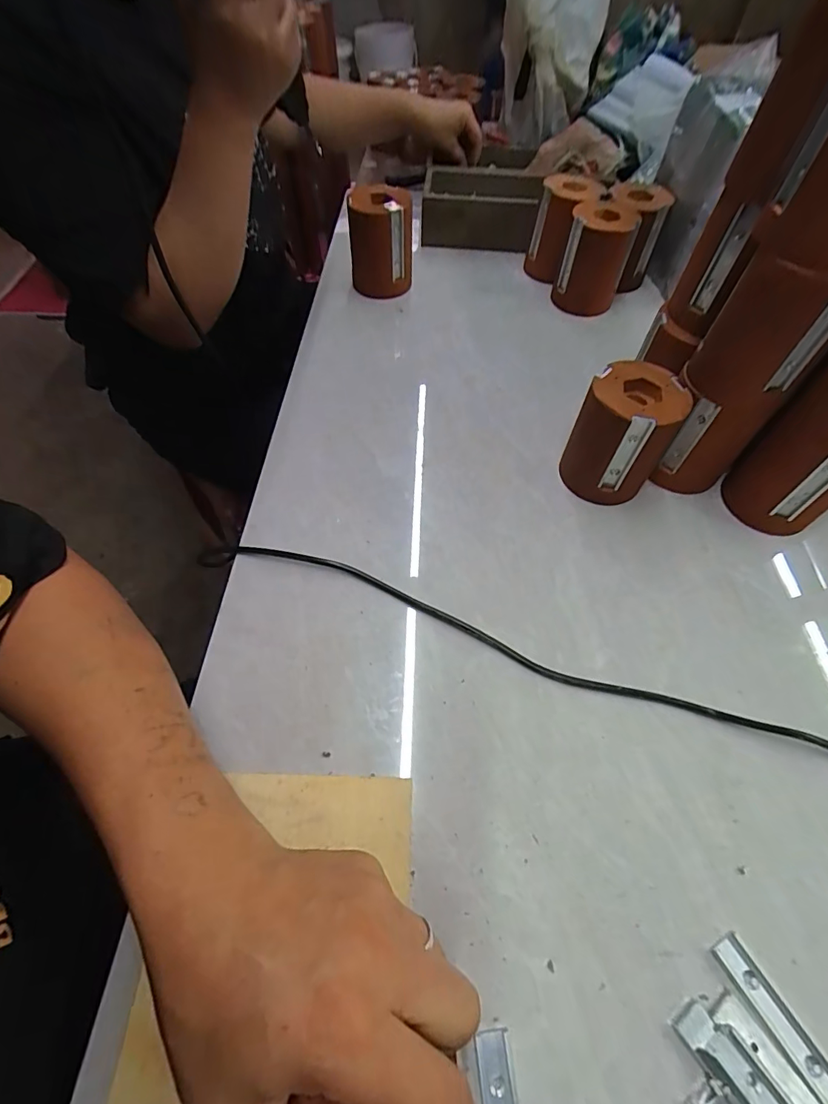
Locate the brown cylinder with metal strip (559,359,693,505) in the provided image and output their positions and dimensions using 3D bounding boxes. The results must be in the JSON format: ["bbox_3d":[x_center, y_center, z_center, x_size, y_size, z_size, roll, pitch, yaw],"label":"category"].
[{"bbox_3d":[0.184,-0.102,0.418,0.077,0.102,0.074,37,64,20],"label":"brown cylinder with metal strip"}]

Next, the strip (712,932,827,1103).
[{"bbox_3d":[0.200,0.254,0.249,0.018,0.004,0.086,-27,62,-17],"label":"strip"}]

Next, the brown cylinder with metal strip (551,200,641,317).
[{"bbox_3d":[0.222,-0.360,0.580,0.076,0.103,0.065,22,60,12],"label":"brown cylinder with metal strip"}]

